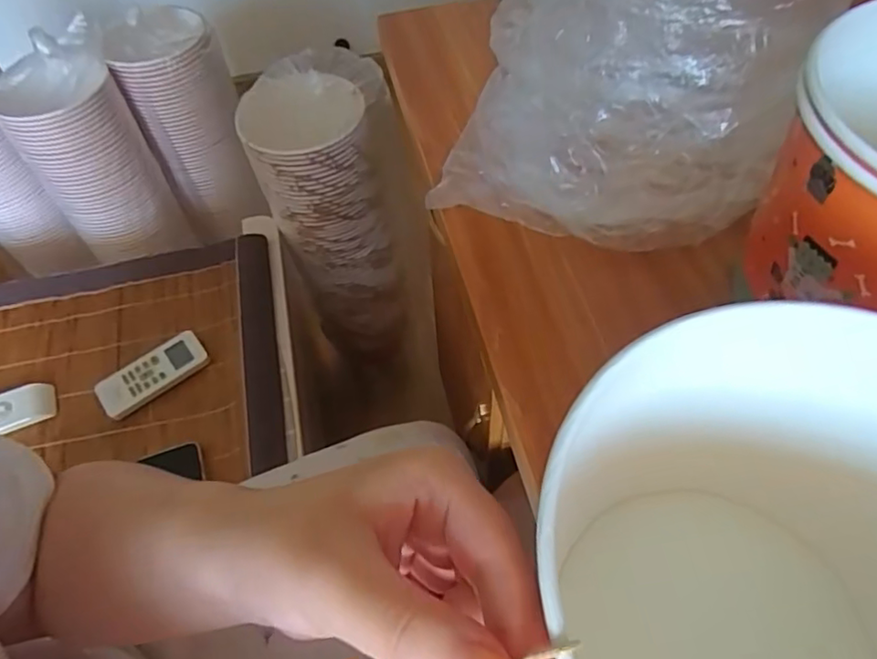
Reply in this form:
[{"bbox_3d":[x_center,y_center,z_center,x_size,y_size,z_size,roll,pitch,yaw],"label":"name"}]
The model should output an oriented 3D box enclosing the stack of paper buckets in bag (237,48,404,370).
[{"bbox_3d":[-0.162,-0.179,0.896,0.177,0.386,0.163,14,57,12],"label":"stack of paper buckets in bag"}]

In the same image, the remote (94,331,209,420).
[{"bbox_3d":[-0.348,0.054,0.717,0.127,0.015,0.056,-35,61,-20],"label":"remote"}]

